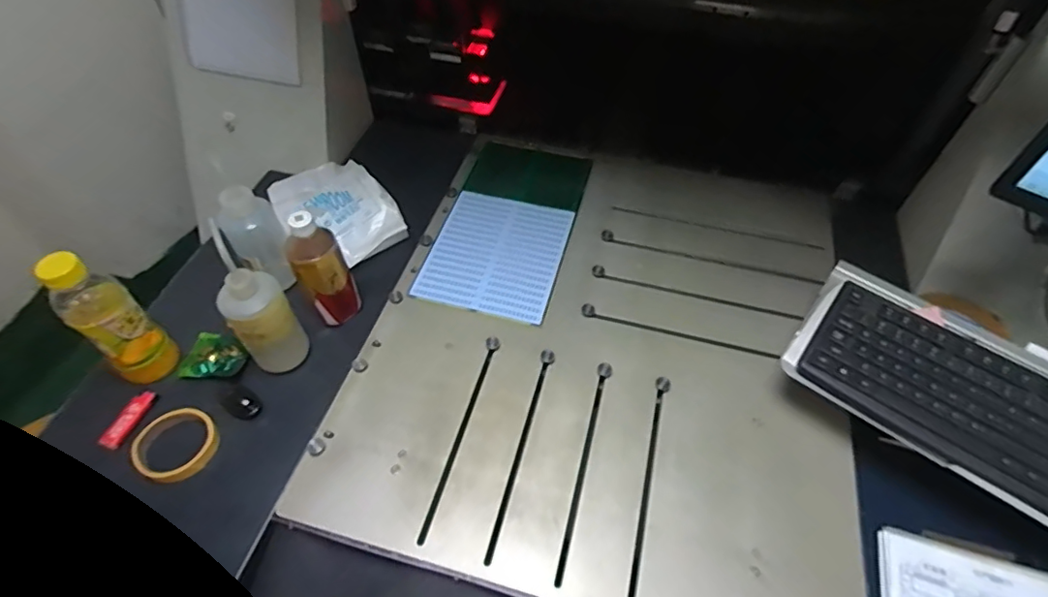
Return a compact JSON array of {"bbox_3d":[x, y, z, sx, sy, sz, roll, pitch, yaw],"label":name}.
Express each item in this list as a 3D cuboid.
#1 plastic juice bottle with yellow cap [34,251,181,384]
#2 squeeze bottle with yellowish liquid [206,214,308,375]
[{"bbox_3d":[-0.509,0.028,0.678,0.057,0.206,0.072,28,58,19],"label":"plastic juice bottle with yellow cap"},{"bbox_3d":[-0.341,0.015,0.699,0.075,0.185,0.085,-35,61,-24],"label":"squeeze bottle with yellowish liquid"}]

